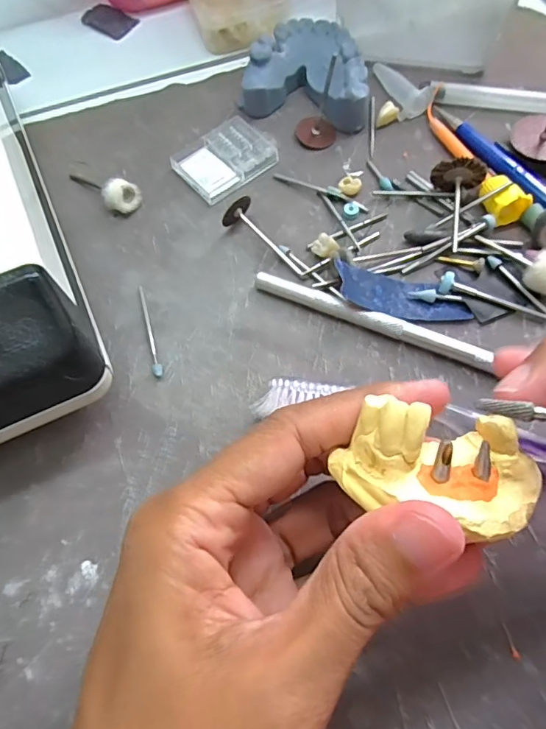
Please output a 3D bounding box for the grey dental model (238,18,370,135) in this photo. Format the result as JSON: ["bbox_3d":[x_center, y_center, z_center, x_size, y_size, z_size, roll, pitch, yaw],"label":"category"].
[{"bbox_3d":[0.022,-0.153,0.268,0.063,0.023,0.052,17,68,10],"label":"grey dental model"}]

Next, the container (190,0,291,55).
[{"bbox_3d":[-0.020,-0.214,0.302,0.056,0.018,0.058,-17,67,-5],"label":"container"}]

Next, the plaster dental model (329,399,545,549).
[{"bbox_3d":[0.044,0.026,0.126,0.051,0.017,0.029,13,67,-3],"label":"plaster dental model"}]

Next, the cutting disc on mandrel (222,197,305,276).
[{"bbox_3d":[-0.005,-0.055,0.232,0.016,0.012,0.045,-32,69,-11],"label":"cutting disc on mandrel"}]

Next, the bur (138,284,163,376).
[{"bbox_3d":[-0.053,-0.016,0.220,0.004,0.004,0.046,-15,66,-4],"label":"bur"}]

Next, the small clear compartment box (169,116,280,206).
[{"bbox_3d":[-0.023,-0.104,0.257,0.047,0.008,0.034,-41,71,-14],"label":"small clear compartment box"}]

